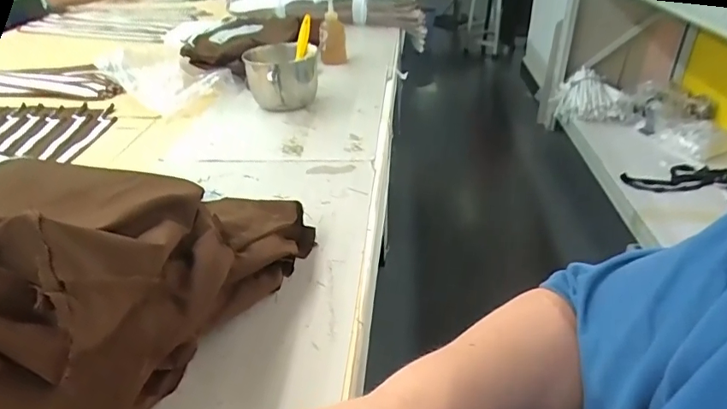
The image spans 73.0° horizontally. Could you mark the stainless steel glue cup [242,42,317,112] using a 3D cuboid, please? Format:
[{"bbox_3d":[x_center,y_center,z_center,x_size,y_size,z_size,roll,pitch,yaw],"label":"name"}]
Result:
[{"bbox_3d":[-0.154,-0.238,0.930,0.129,0.108,0.139,-1,33,0],"label":"stainless steel glue cup"}]

